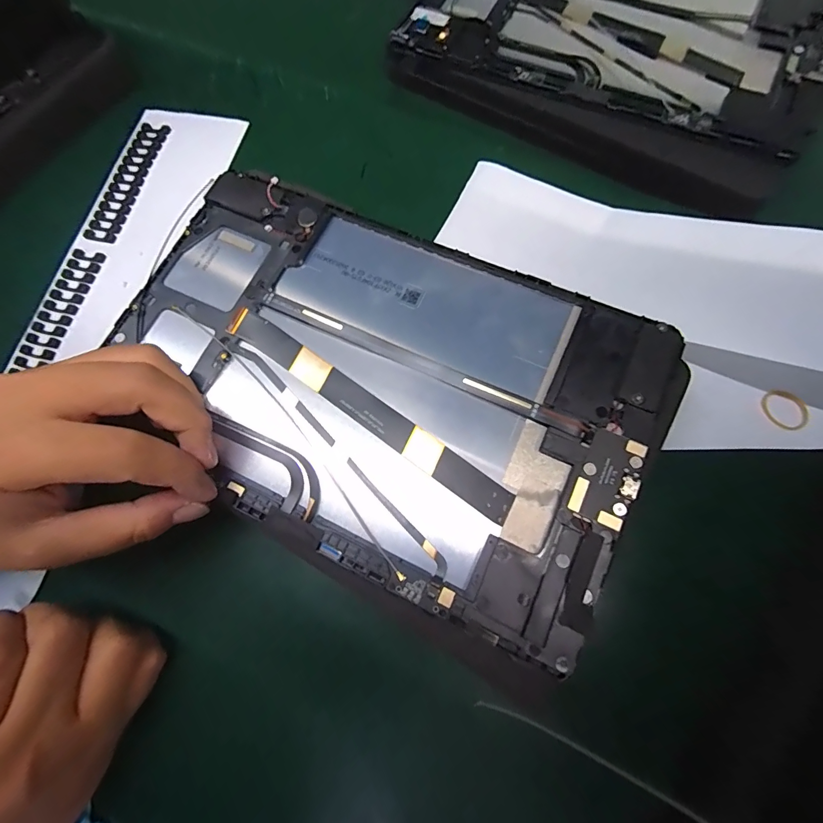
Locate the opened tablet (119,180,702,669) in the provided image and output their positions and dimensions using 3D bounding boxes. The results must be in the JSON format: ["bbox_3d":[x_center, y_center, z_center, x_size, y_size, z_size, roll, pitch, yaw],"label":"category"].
[{"bbox_3d":[-0.019,-0.017,0.177,0.237,0.013,0.144,26,76,8],"label":"opened tablet"}]

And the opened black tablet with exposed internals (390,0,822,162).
[{"bbox_3d":[0.127,-0.242,0.249,0.234,0.024,0.147,26,80,11],"label":"opened black tablet with exposed internals"}]

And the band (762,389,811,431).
[{"bbox_3d":[0.173,-0.001,0.185,0.019,0.005,0.016,43,83,13],"label":"band"}]

